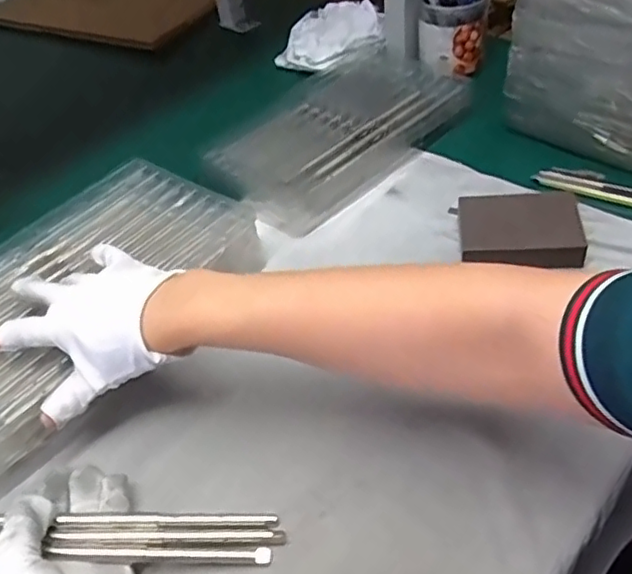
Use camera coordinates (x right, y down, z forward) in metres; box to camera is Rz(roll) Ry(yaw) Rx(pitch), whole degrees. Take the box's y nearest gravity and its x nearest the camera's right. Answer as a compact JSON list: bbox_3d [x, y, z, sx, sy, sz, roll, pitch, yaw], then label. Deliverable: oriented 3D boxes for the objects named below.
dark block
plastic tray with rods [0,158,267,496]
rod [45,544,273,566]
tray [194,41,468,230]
[{"bbox_3d":[0.177,-0.051,0.532,0.098,0.020,0.079,1,46,7],"label":"dark block"},{"bbox_3d":[-0.197,0.008,0.509,0.178,0.060,0.279,29,55,30],"label":"plastic tray with rods"},{"bbox_3d":[-0.132,0.160,0.366,0.208,0.011,0.009,3,45,-3],"label":"rod"},{"bbox_3d":[0.017,-0.182,0.689,0.295,0.045,0.196,-39,49,-21],"label":"tray"}]

